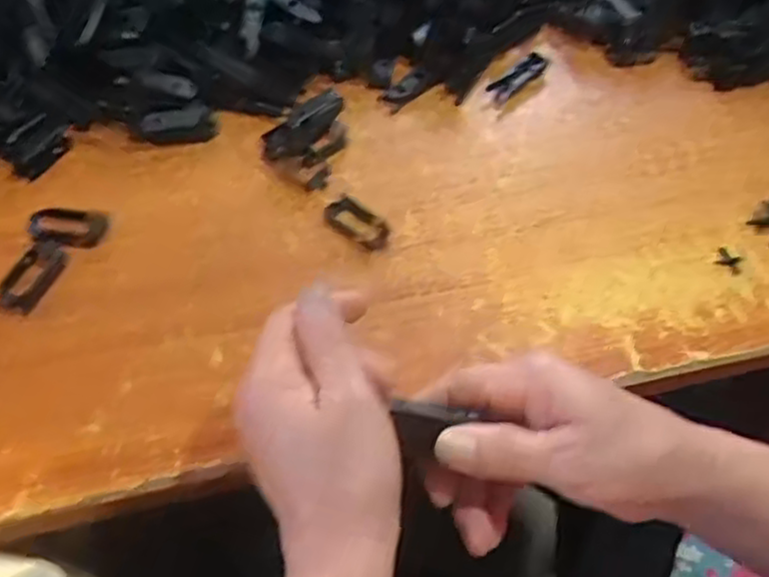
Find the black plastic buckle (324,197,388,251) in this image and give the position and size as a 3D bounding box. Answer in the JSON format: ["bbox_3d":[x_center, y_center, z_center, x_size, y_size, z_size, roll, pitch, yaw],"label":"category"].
[{"bbox_3d":[-0.020,-0.045,0.501,0.046,0.011,0.028,30,61,14],"label":"black plastic buckle"}]

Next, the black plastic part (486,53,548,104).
[{"bbox_3d":[0.109,-0.171,0.597,0.062,0.009,0.016,-39,68,-24],"label":"black plastic part"}]

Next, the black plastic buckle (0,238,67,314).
[{"bbox_3d":[-0.220,-0.009,0.460,0.029,0.009,0.051,22,59,10],"label":"black plastic buckle"}]

